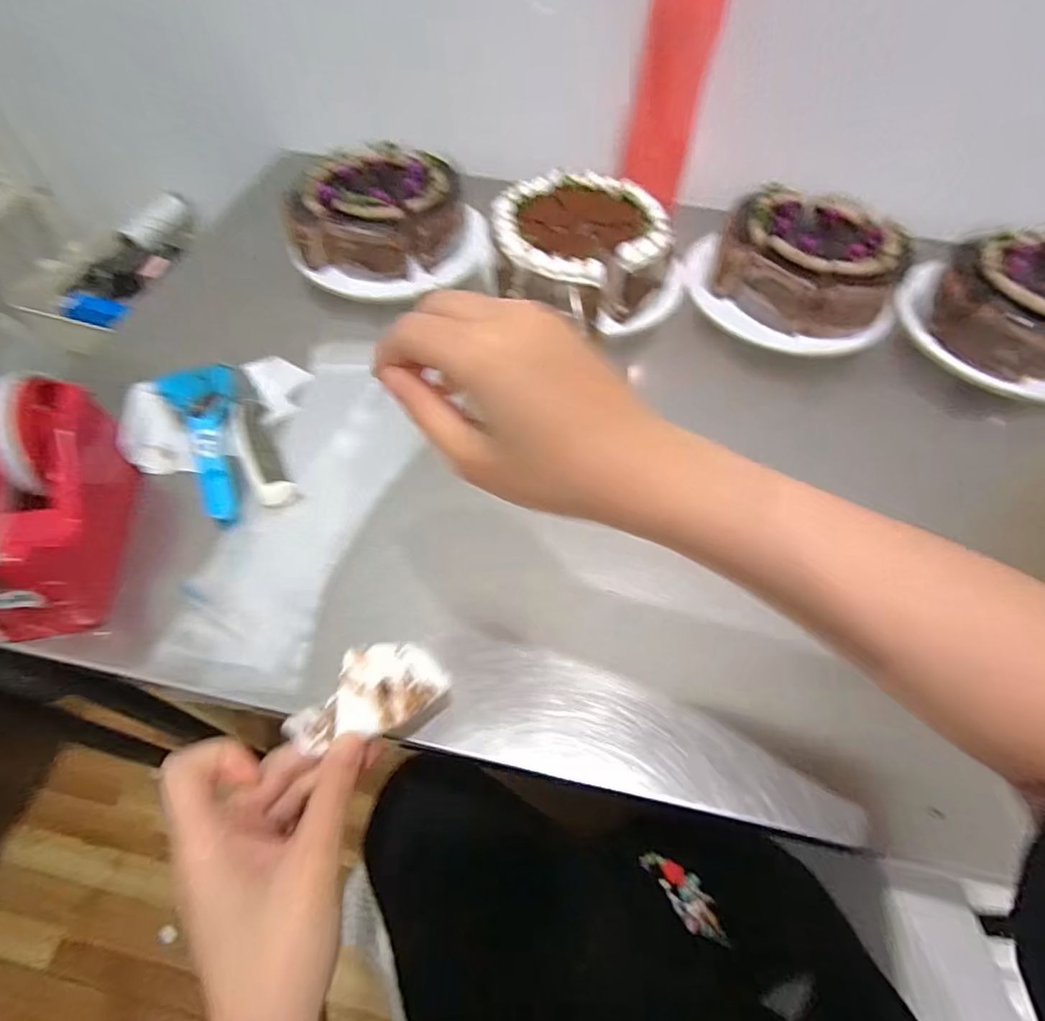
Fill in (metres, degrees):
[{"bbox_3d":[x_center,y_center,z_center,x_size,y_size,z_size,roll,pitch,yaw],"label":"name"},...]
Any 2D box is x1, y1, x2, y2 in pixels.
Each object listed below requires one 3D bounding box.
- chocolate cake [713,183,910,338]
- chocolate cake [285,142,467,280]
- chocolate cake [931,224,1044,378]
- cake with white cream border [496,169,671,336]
[{"bbox_3d":[0.291,-0.252,0.556,0.179,0.065,0.142,19,58,10],"label":"chocolate cake"},{"bbox_3d":[-0.146,-0.320,0.584,0.144,0.068,0.154,1,57,-2],"label":"chocolate cake"},{"bbox_3d":[0.498,-0.201,0.529,0.168,0.062,0.155,-16,59,-12],"label":"chocolate cake"},{"bbox_3d":[0.059,-0.270,0.558,0.169,0.064,0.166,-3,57,-4],"label":"cake with white cream border"}]

